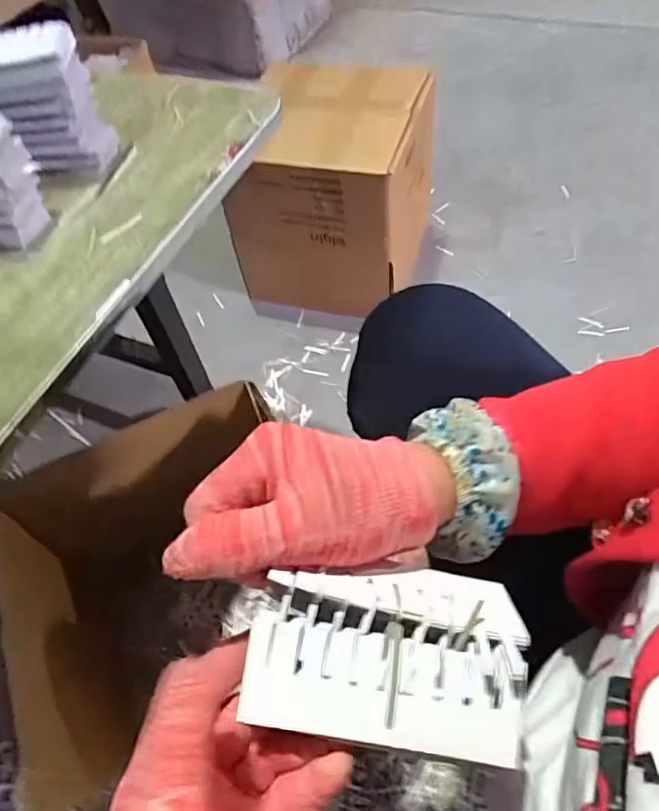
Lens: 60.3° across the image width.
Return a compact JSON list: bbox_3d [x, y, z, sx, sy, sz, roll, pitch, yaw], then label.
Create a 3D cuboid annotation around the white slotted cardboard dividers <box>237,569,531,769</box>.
[{"bbox_3d":[0.025,0.101,0.240,0.111,0.035,0.073,5,56,8],"label":"white slotted cardboard dividers"}]

